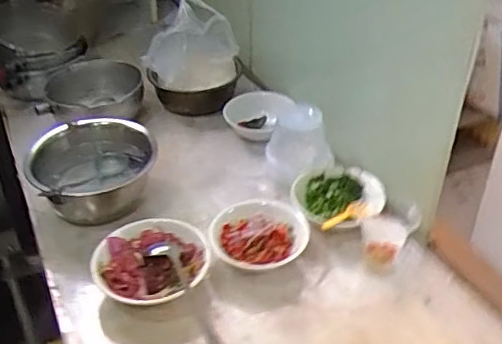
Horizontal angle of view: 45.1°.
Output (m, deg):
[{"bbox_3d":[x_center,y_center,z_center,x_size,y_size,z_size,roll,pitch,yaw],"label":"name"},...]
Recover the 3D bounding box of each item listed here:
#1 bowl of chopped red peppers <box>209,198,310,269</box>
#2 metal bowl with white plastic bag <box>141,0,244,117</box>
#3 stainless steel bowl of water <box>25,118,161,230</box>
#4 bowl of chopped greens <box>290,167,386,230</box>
[{"bbox_3d":[0.013,0.099,0.914,0.148,0.052,0.123,6,38,10],"label":"bowl of chopped red peppers"},{"bbox_3d":[-0.122,-0.227,1.245,0.201,0.181,0.198,-4,38,-2],"label":"metal bowl with white plastic bag"},{"bbox_3d":[-0.273,-0.014,1.048,0.218,0.079,0.207,-7,38,-6],"label":"stainless steel bowl of water"},{"bbox_3d":[0.137,0.042,0.955,0.138,0.060,0.126,-1,38,1],"label":"bowl of chopped greens"}]

